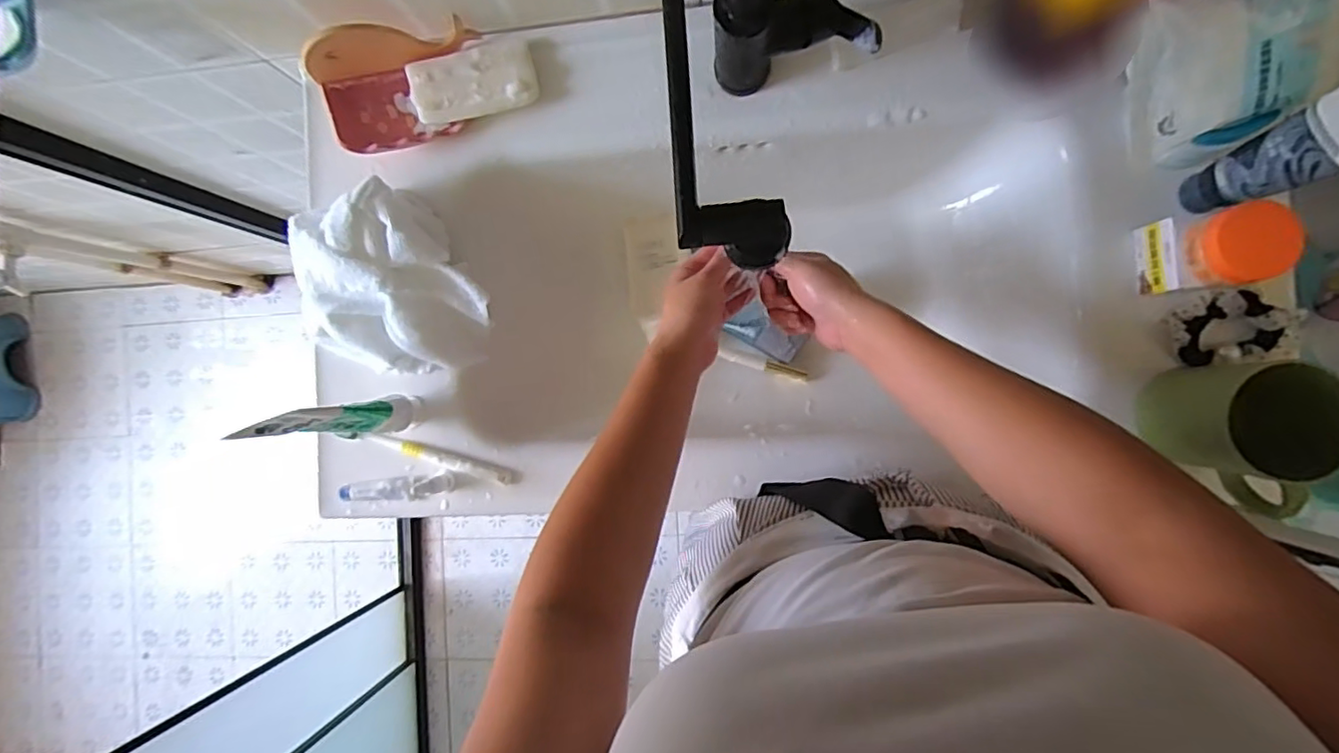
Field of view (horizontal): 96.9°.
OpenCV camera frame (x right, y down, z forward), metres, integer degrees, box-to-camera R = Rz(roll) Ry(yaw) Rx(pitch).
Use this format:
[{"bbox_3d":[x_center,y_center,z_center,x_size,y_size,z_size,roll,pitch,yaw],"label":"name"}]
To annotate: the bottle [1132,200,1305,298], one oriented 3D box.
[{"bbox_3d":[0.426,-0.100,0.465,0.063,0.082,0.061,-8,88,7],"label":"bottle"}]

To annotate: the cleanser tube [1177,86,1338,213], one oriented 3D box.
[{"bbox_3d":[0.434,-0.158,0.420,0.028,0.158,0.054,-25,86,6],"label":"cleanser tube"}]

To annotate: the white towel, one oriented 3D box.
[{"bbox_3d":[-0.271,-0.085,0.571,0.146,0.071,0.187,-31,85,6],"label":"white towel"}]

